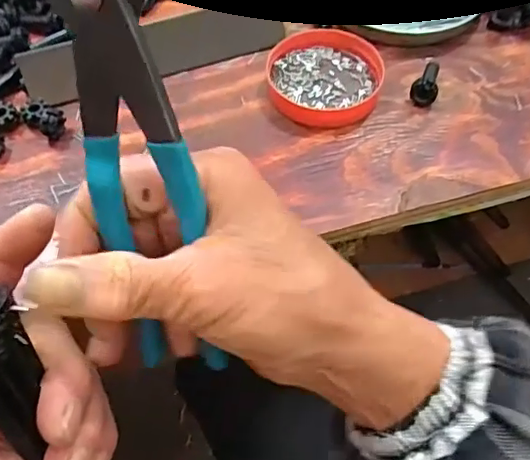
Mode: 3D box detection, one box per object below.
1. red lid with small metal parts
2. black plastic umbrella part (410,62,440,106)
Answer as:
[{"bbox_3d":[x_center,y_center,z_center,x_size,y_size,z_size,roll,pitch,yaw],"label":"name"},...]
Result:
[{"bbox_3d":[0.044,-0.113,0.407,0.080,0.012,0.091,15,57,10],"label":"red lid with small metal parts"},{"bbox_3d":[0.116,-0.107,0.398,0.018,0.018,0.043,19,58,12],"label":"black plastic umbrella part"}]

